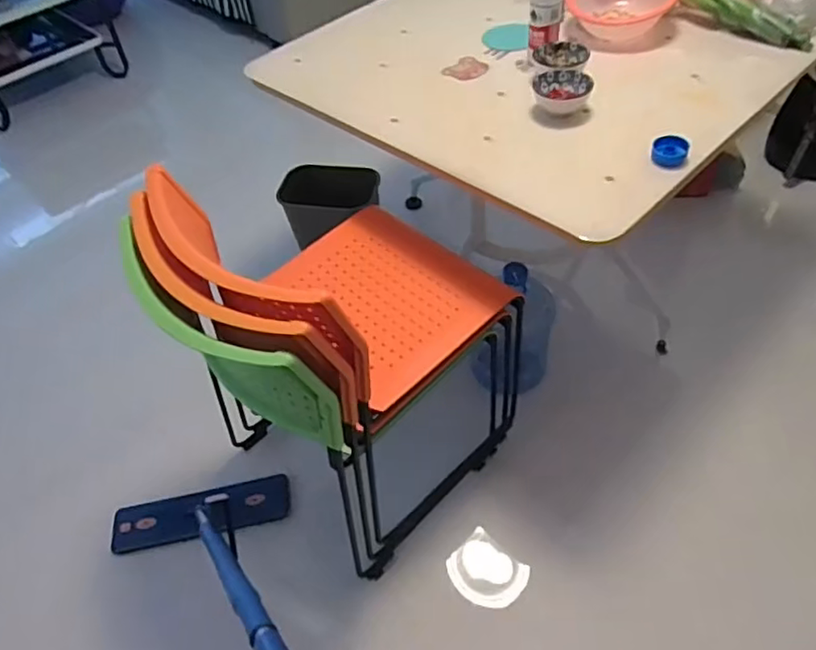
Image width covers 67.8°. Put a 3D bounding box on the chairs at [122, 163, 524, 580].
[{"bbox_3d":[-0.104,0.055,1.228,0.551,0.843,0.435,-40,57,-24],"label":"chairs"}]

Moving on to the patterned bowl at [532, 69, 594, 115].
[{"bbox_3d":[0.291,-0.435,1.151,0.105,0.068,0.083,2,51,8],"label":"patterned bowl"}]

